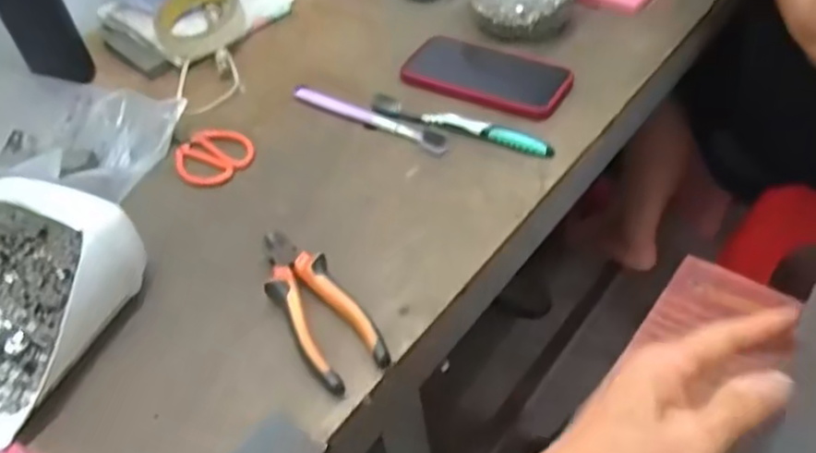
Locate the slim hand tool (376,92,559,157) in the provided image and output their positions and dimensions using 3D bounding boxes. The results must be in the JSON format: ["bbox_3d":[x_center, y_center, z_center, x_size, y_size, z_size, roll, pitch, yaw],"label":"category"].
[{"bbox_3d":[0.048,-0.099,0.658,0.188,0.010,0.026,20,52,20],"label":"slim hand tool"}]

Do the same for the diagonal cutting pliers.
[{"bbox_3d":[-0.072,0.057,0.518,0.052,0.024,0.147,-27,52,-19],"label":"diagonal cutting pliers"}]

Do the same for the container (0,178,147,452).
[{"bbox_3d":[-0.303,0.052,0.501,0.148,0.078,0.166,14,51,16],"label":"container"}]

